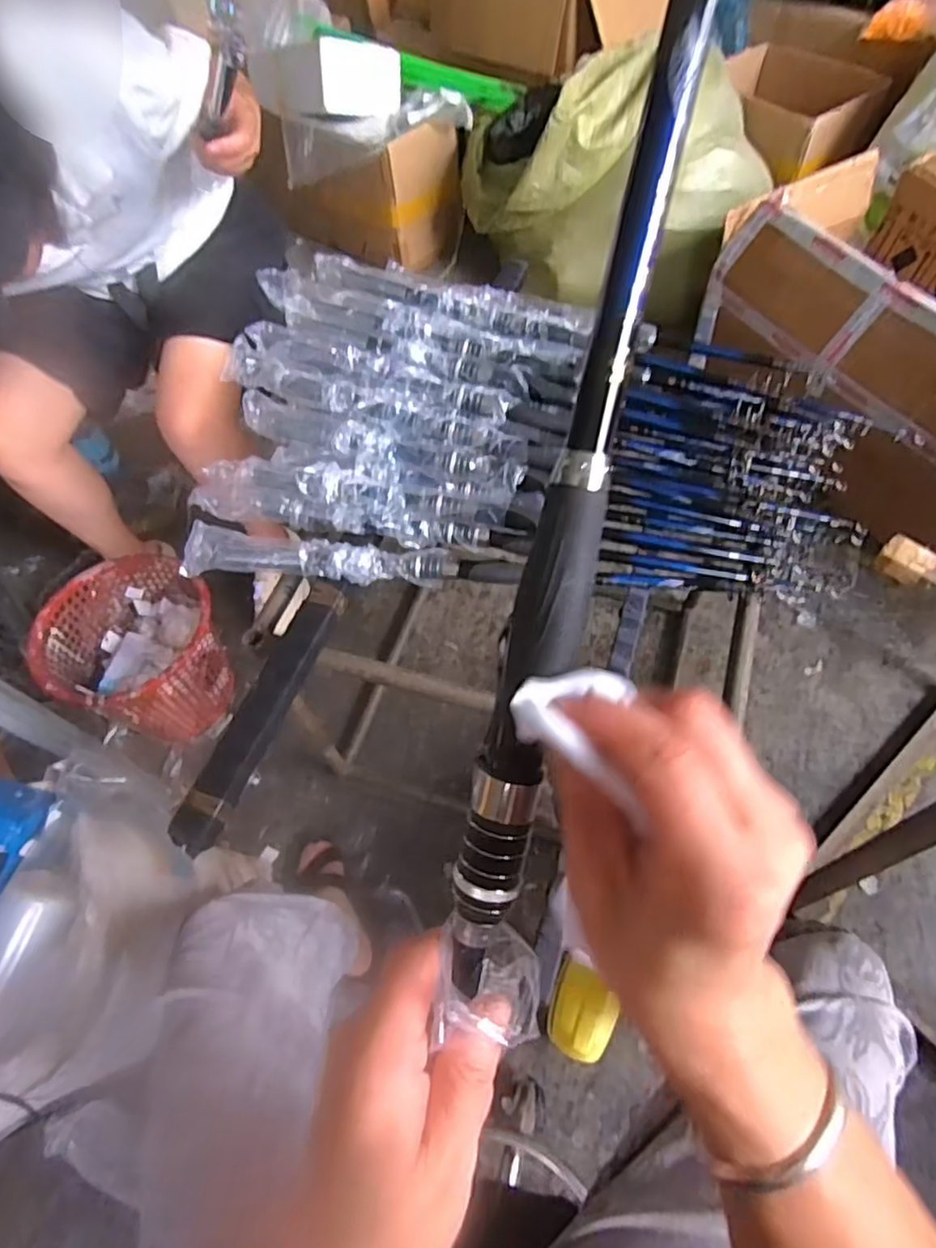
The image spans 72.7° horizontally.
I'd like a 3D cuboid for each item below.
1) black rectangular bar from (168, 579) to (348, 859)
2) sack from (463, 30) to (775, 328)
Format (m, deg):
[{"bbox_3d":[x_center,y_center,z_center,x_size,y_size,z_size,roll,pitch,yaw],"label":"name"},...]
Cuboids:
[{"bbox_3d":[-0.208,0.083,0.660,0.046,0.021,0.299,16,62,13],"label":"black rectangular bar"},{"bbox_3d":[0.363,-1.056,1.528,0.631,0.424,0.385,19,62,15],"label":"sack"}]

